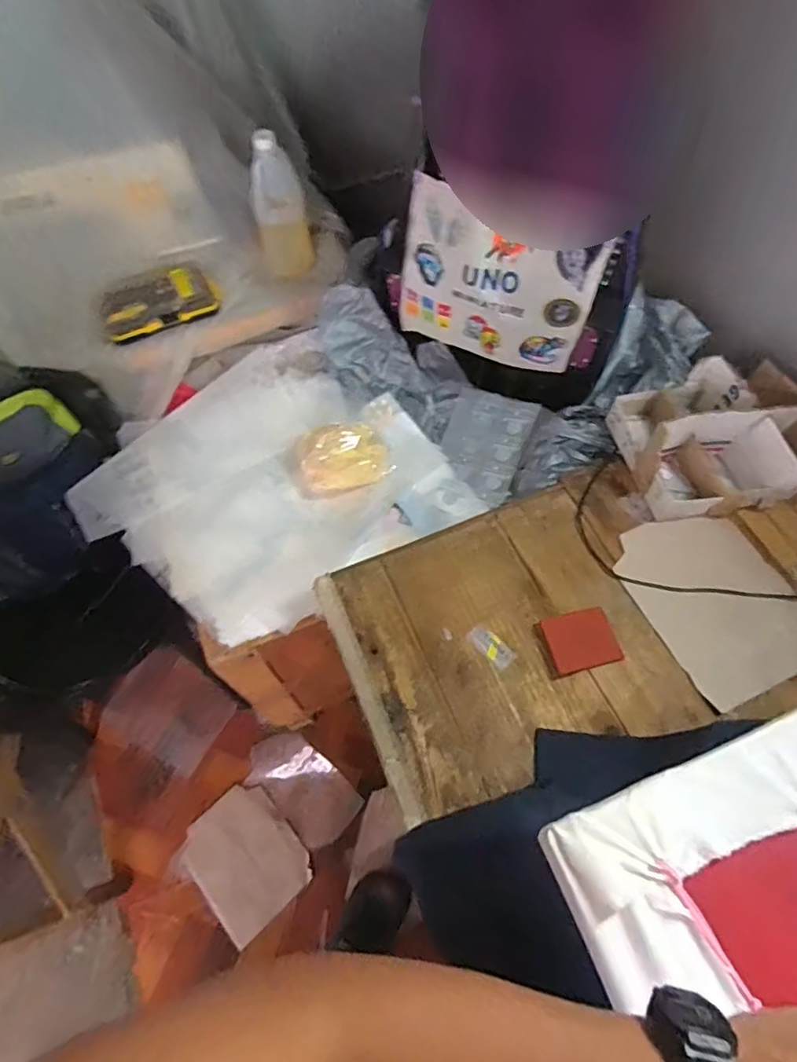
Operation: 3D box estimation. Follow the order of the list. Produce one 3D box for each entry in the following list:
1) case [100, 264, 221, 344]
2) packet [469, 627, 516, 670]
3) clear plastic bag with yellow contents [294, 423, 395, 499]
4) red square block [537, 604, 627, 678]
[{"bbox_3d":[-0.419,-0.400,0.983,0.196,0.047,0.103,-30,66,-15],"label":"case"},{"bbox_3d":[0.126,0.155,0.755,0.063,0.004,0.030,41,69,19],"label":"packet"},{"bbox_3d":[-0.099,-0.125,0.943,0.167,0.040,0.124,-9,62,-5],"label":"clear plastic bag with yellow contents"},{"bbox_3d":[0.241,0.144,0.740,0.090,0.011,0.076,-12,62,-6],"label":"red square block"}]

